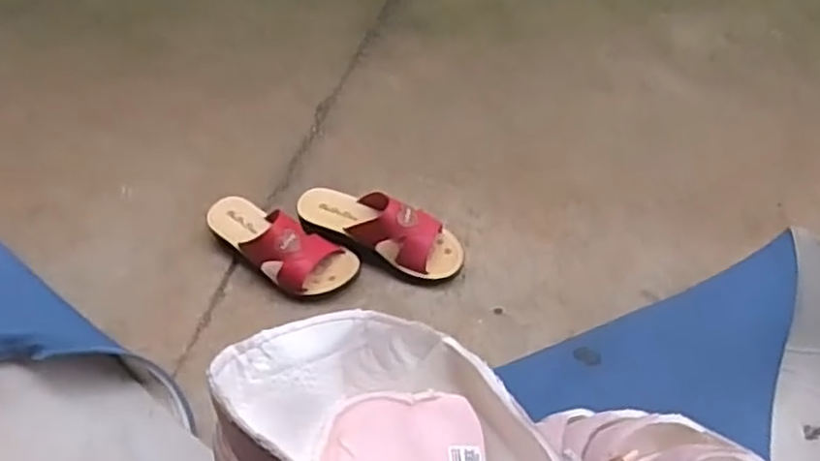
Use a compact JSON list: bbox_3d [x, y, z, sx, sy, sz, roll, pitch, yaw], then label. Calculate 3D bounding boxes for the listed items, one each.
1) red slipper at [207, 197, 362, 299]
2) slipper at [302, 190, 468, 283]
[{"bbox_3d":[-0.175,0.016,0.933,0.216,0.071,0.083,24,58,21],"label":"red slipper"},{"bbox_3d":[-0.040,-0.006,0.929,0.216,0.080,0.080,17,56,16],"label":"slipper"}]

